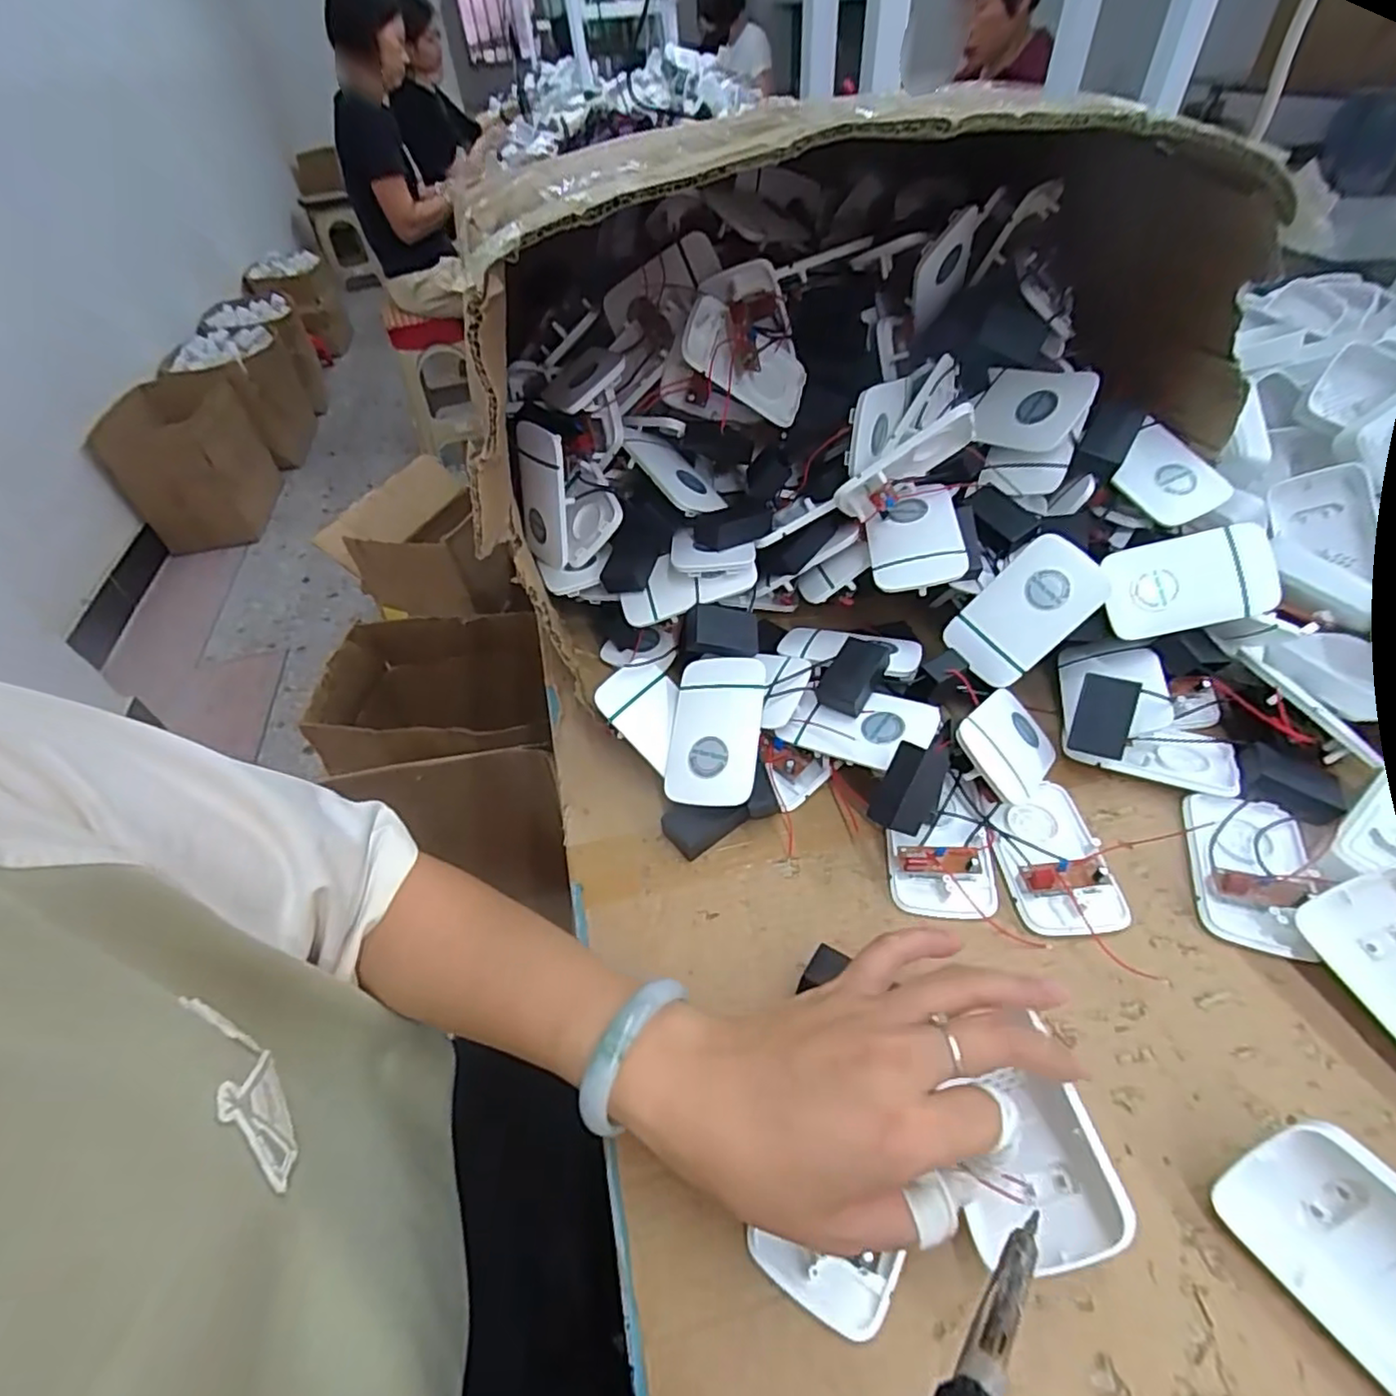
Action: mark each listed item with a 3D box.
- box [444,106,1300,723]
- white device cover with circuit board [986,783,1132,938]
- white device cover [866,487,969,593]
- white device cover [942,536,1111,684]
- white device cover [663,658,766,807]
[{"bbox_3d":[0.083,-0.237,0.510,0.485,0.295,0.393,-13,46,-8],"label":"box"},{"bbox_3d":[0.204,0.090,0.374,0.058,0.022,0.088,-3,46,1],"label":"white device cover with circuit board"},{"bbox_3d":[0.144,-0.107,0.433,0.058,0.008,0.082,-6,55,17],"label":"white device cover"},{"bbox_3d":[0.216,-0.057,0.429,0.059,0.096,0.007,47,22,16],"label":"white device cover"},{"bbox_3d":[0.011,0.019,0.410,0.059,0.011,0.096,-4,63,23],"label":"white device cover"}]

